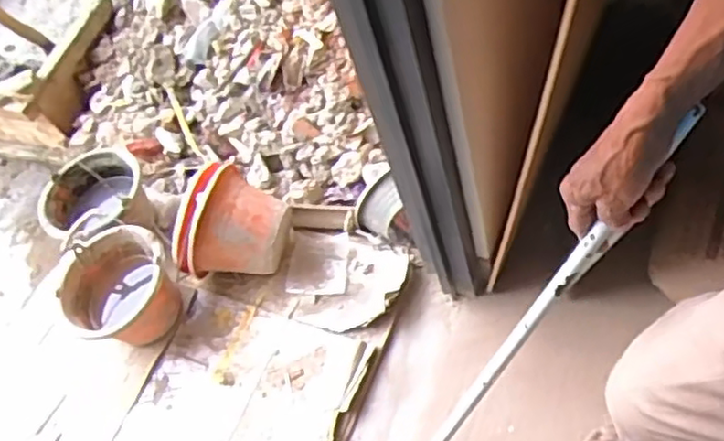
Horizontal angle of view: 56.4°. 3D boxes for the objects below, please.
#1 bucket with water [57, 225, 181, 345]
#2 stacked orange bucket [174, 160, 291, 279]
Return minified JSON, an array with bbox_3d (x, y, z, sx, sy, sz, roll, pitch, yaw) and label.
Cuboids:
[{"bbox_3d":[-0.526,0.155,1.469,0.217,0.171,0.247,-18,56,-12],"label":"bucket with water"},{"bbox_3d":[-0.265,0.019,1.453,0.203,0.207,0.227,18,57,13],"label":"stacked orange bucket"}]

